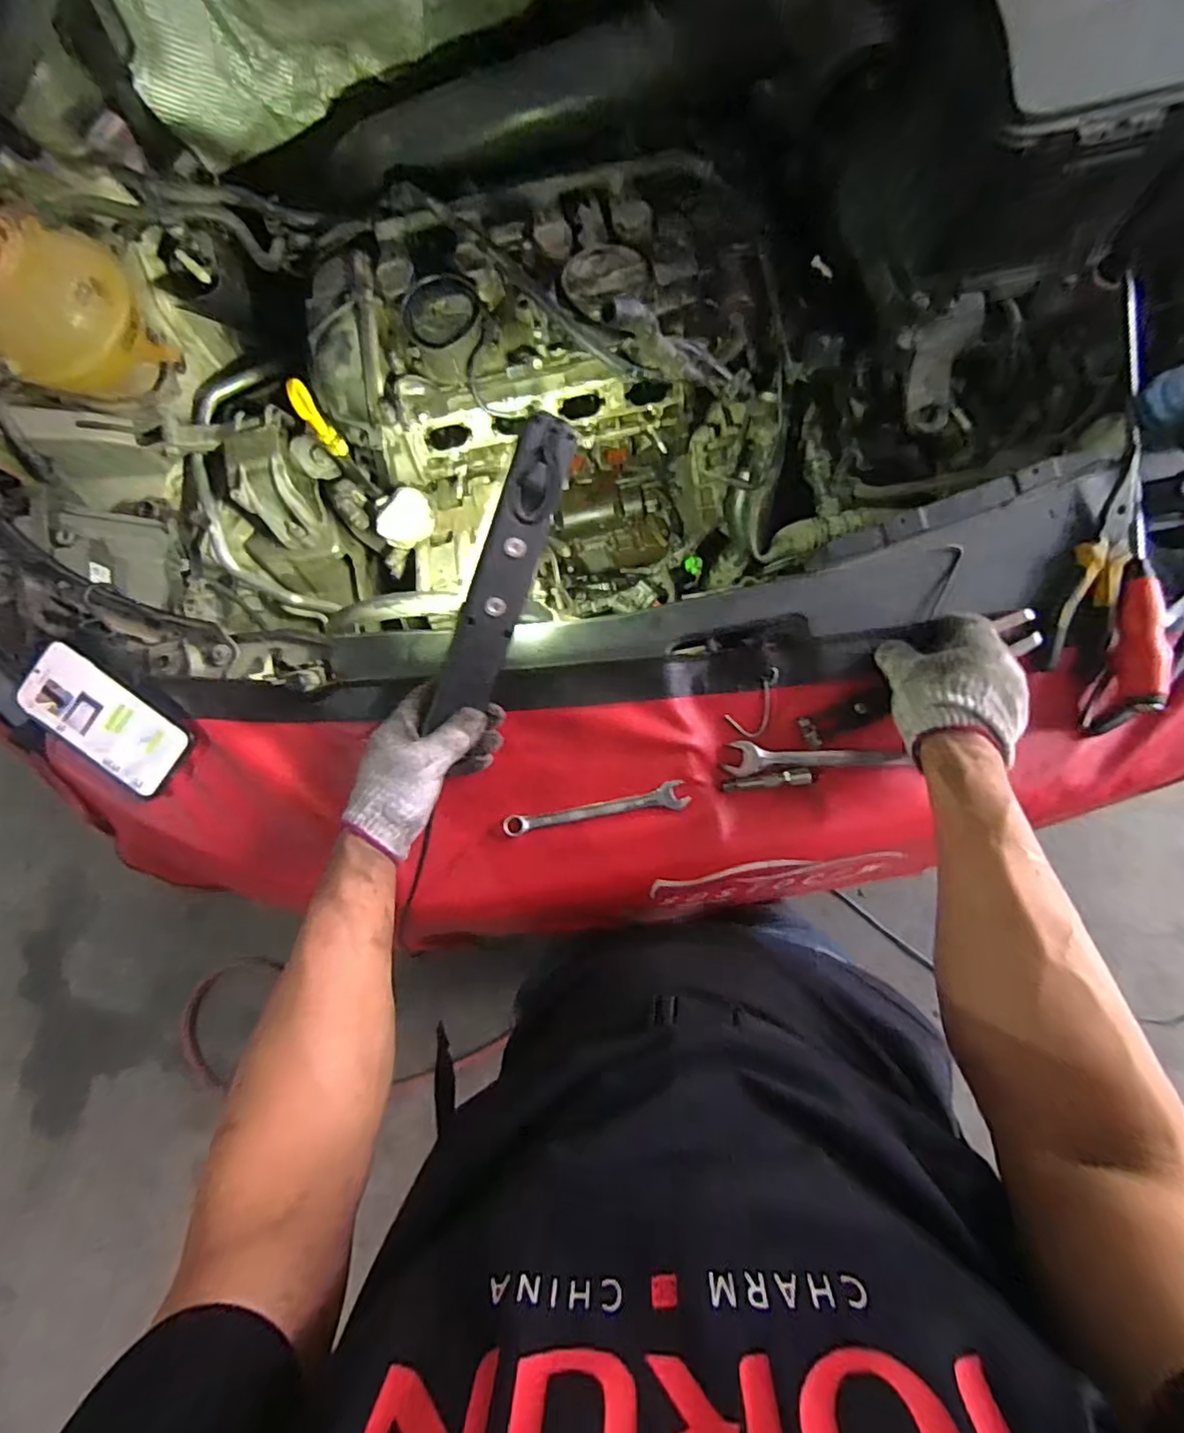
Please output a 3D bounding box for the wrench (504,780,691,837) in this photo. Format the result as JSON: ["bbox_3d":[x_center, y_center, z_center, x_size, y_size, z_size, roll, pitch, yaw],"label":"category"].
[{"bbox_3d":[0.003,0.082,0.542,0.165,0.007,0.026,-9,82,3],"label":"wrench"}]

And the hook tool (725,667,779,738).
[{"bbox_3d":[0.152,-0.009,0.538,0.033,0.011,0.061,44,87,8],"label":"hook tool"}]

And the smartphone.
[{"bbox_3d":[-0.449,0.004,0.554,0.153,0.013,0.081,31,86,7],"label":"smartphone"}]

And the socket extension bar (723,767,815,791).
[{"bbox_3d":[0.156,0.057,0.537,0.075,0.008,0.015,-7,82,3],"label":"socket extension bar"}]

